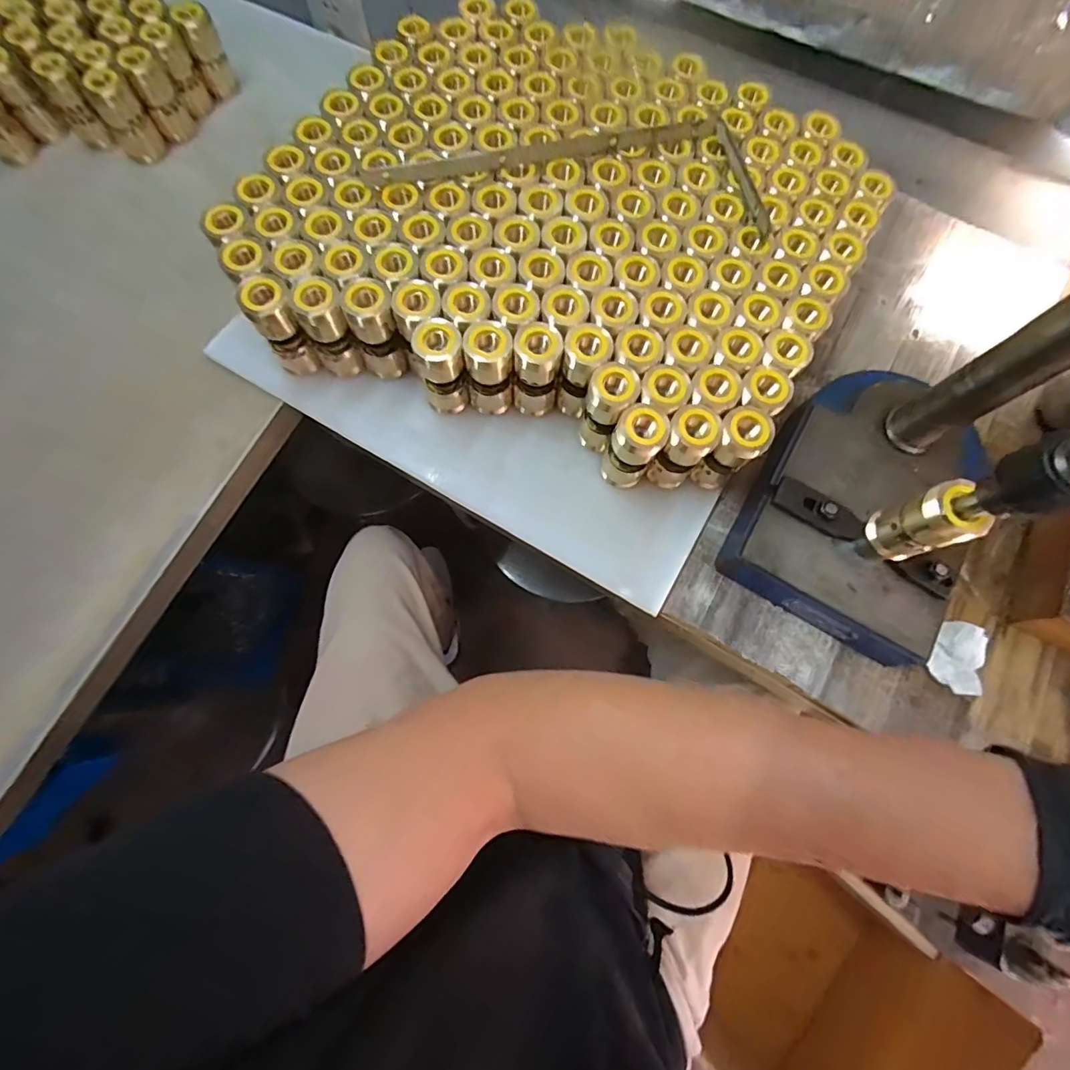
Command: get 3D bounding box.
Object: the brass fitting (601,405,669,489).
[{"bbox_3d":[0.086,-0.074,0.447,0.044,0.093,0.041,35,75,9],"label":"brass fitting"}]

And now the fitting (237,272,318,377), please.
[{"bbox_3d":[-0.231,-0.189,0.466,0.038,0.098,0.037,-30,76,-10],"label":"fitting"}]

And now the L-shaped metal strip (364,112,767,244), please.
[{"bbox_3d":[0.037,-0.350,0.468,0.358,0.012,0.120,8,73,1],"label":"L-shaped metal strip"}]

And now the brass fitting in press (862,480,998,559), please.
[{"bbox_3d":[0.288,-0.006,0.383,0.032,0.090,0.040,-15,74,-6],"label":"brass fitting in press"}]

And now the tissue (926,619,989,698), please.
[{"bbox_3d":[0.371,0.107,0.444,0.031,0.027,0.061,4,73,0],"label":"tissue"}]

